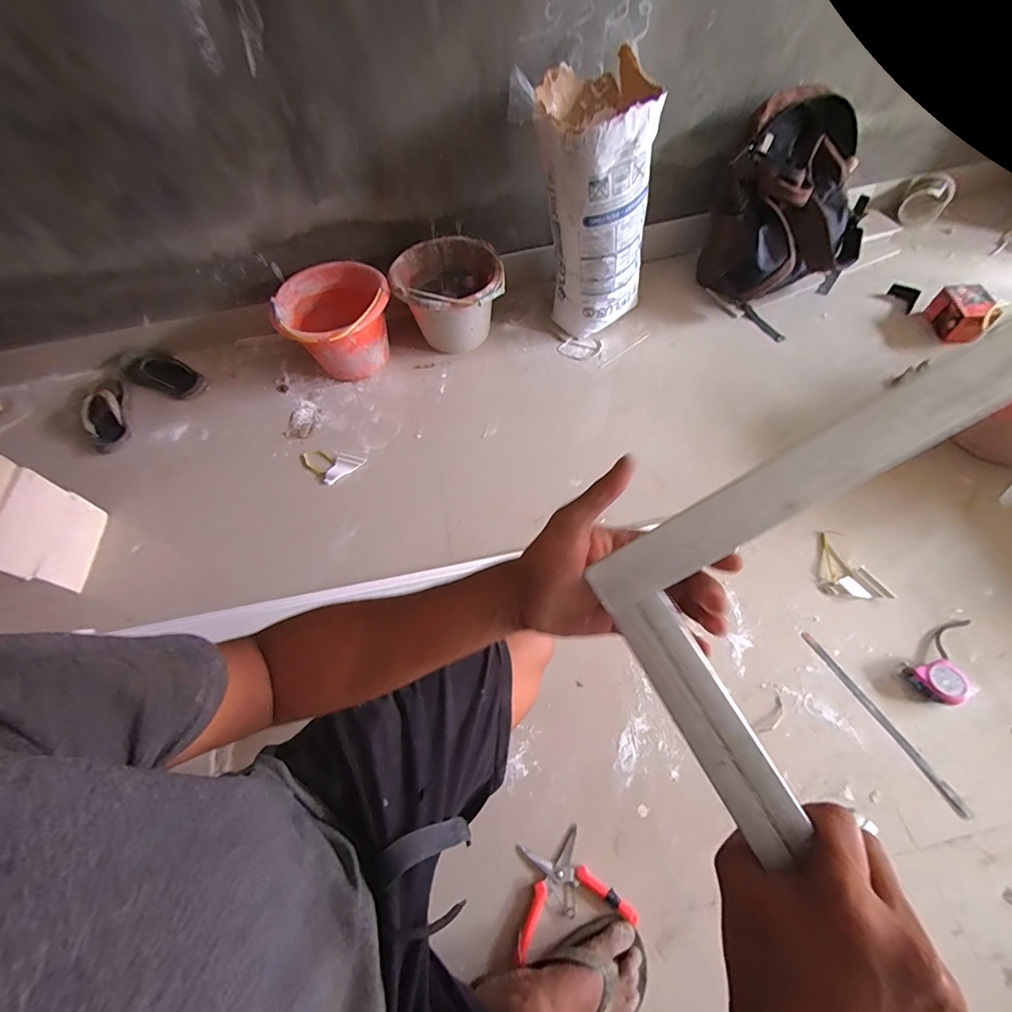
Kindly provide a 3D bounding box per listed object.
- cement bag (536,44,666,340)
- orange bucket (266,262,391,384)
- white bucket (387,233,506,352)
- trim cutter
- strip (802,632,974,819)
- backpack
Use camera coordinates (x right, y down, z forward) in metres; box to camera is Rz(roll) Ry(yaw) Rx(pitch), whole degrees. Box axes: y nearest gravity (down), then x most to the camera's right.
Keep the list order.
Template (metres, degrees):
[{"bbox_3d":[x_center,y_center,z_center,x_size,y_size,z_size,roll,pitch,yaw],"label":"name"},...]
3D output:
[{"bbox_3d":[0.214,-0.695,1.067,0.256,0.489,0.266,5,60,8],"label":"cement bag"},{"bbox_3d":[-0.429,-0.481,1.141,0.262,0.192,0.277,-2,60,3],"label":"orange bucket"},{"bbox_3d":[-0.147,-0.552,1.168,0.264,0.194,0.276,-2,60,3],"label":"white bucket"},{"bbox_3d":[0.083,0.546,0.627,0.168,0.022,0.115,-15,61,-4],"label":"trim cutter"},{"bbox_3d":[0.607,0.342,0.713,0.022,0.007,0.300,-27,63,-11],"label":"strip"},{"bbox_3d":[0.744,-0.769,1.150,0.354,0.355,0.388,38,70,22],"label":"backpack"}]

